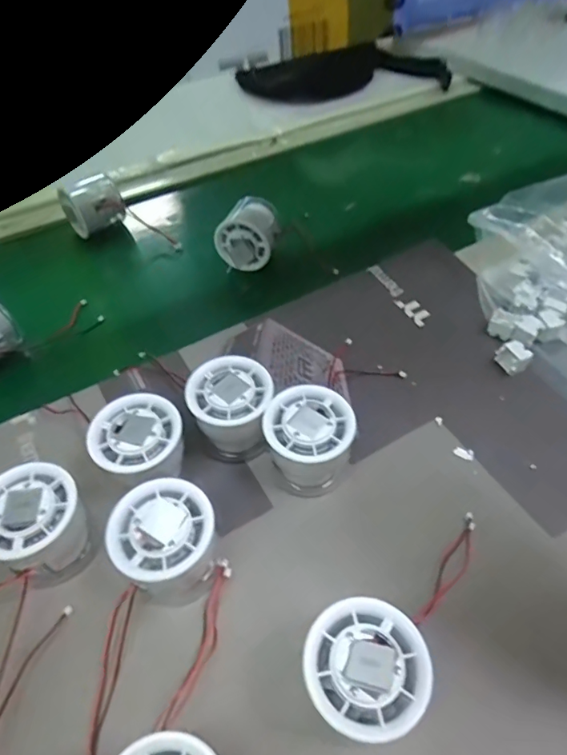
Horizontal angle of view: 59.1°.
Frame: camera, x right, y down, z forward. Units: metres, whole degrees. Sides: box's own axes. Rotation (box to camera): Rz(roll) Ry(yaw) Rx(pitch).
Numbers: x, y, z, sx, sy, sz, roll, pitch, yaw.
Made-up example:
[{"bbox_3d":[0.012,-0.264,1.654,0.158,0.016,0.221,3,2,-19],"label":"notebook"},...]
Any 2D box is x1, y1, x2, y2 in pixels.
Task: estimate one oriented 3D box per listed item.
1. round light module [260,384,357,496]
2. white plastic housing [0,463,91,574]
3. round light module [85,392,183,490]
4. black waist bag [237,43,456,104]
[{"bbox_3d":[0.018,0.045,0.337,0.056,0.054,0.057,-1,49,1],"label":"round light module"},{"bbox_3d":[-0.147,0.090,0.303,0.055,0.051,0.057,-1,49,1],"label":"white plastic housing"},{"bbox_3d":[-0.094,0.048,0.336,0.057,0.051,0.056,-1,49,1],"label":"round light module"},{"bbox_3d":[0.091,-0.470,0.781,0.319,0.063,0.064,-4,49,1],"label":"black waist bag"}]

